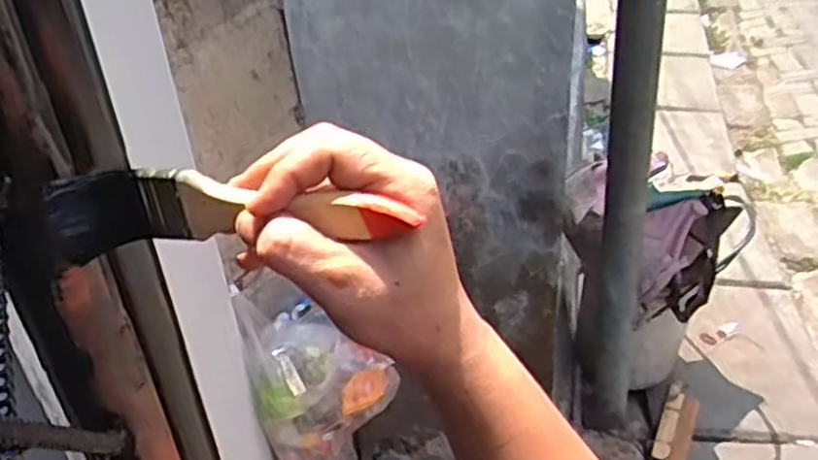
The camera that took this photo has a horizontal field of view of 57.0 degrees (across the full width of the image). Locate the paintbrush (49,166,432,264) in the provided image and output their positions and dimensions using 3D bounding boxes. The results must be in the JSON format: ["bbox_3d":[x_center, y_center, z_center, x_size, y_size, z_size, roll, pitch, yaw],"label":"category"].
[{"bbox_3d":[-0.082,-0.004,0.328,0.165,0.042,0.022,1,36,17],"label":"paintbrush"}]

